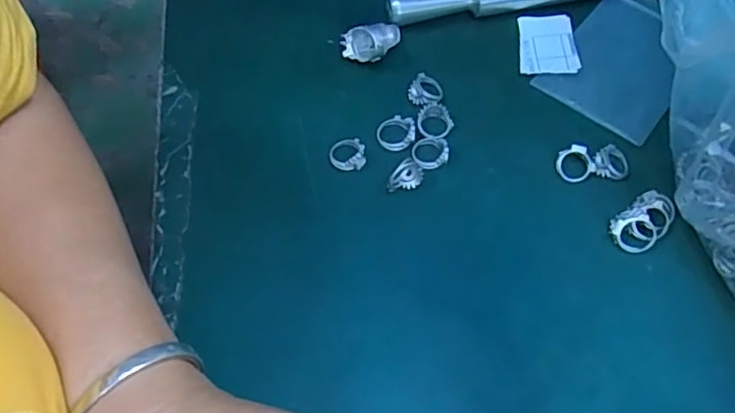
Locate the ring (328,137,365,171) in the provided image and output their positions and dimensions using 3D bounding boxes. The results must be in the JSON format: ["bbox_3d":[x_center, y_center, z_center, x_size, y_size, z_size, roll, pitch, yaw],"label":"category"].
[{"bbox_3d":[-0.012,-0.032,0.352,0.021,0.006,0.020,-1,62,-3],"label":"ring"}]

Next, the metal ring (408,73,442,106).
[{"bbox_3d":[0.037,-0.073,0.373,0.021,0.009,0.021,1,62,-2],"label":"metal ring"}]

